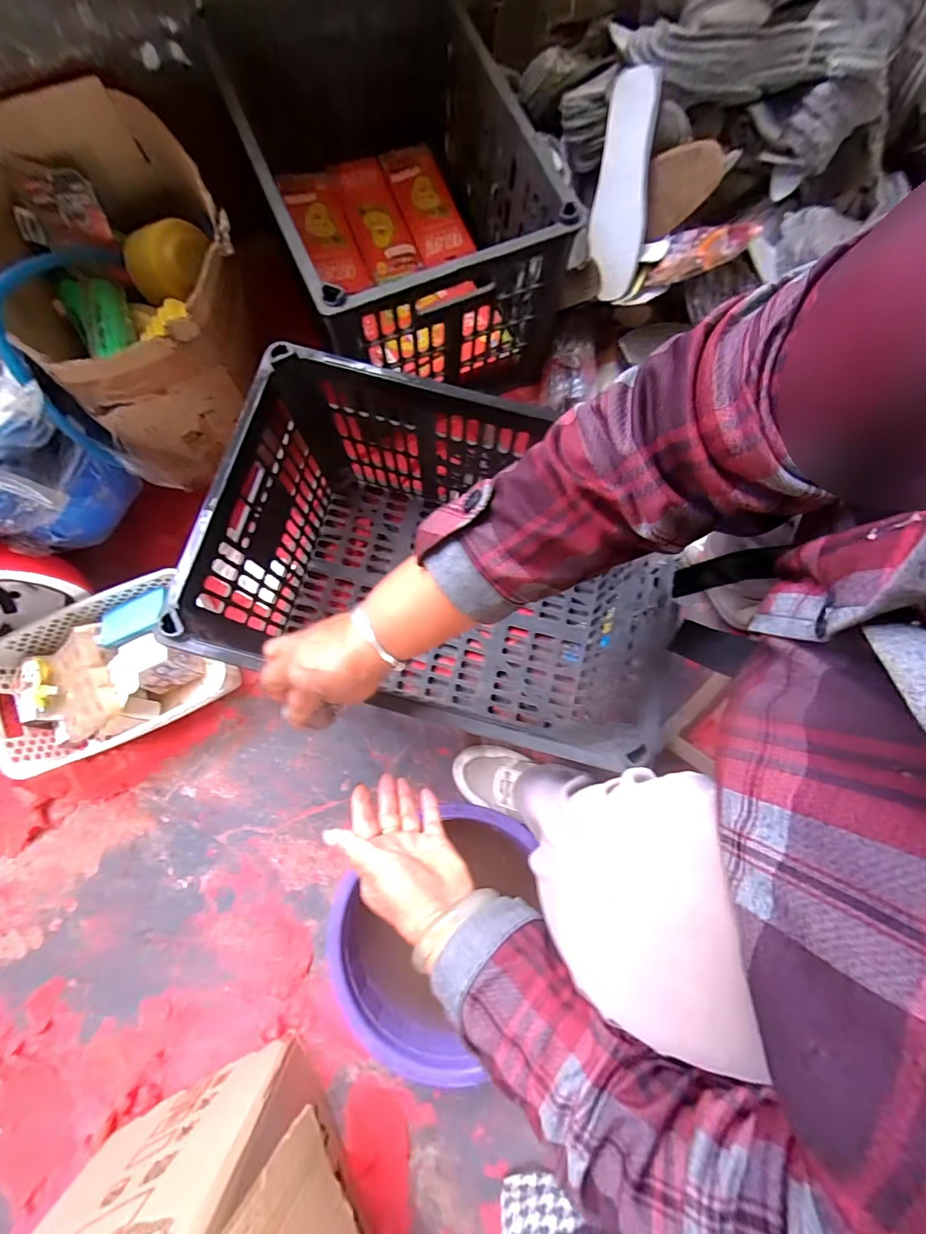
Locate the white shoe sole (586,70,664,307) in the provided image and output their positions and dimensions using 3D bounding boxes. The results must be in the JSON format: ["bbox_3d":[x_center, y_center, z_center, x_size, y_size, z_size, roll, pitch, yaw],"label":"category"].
[{"bbox_3d":[0.209,-0.557,0.597,0.072,0.016,0.228,-1,115,-1],"label":"white shoe sole"}]

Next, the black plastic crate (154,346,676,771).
[{"bbox_3d":[-0.025,-0.053,0.586,0.476,0.277,0.336,15,79,2],"label":"black plastic crate"}]

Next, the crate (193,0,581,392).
[{"bbox_3d":[-0.111,-0.638,0.699,0.357,0.246,0.569,-20,80,-5],"label":"crate"}]

